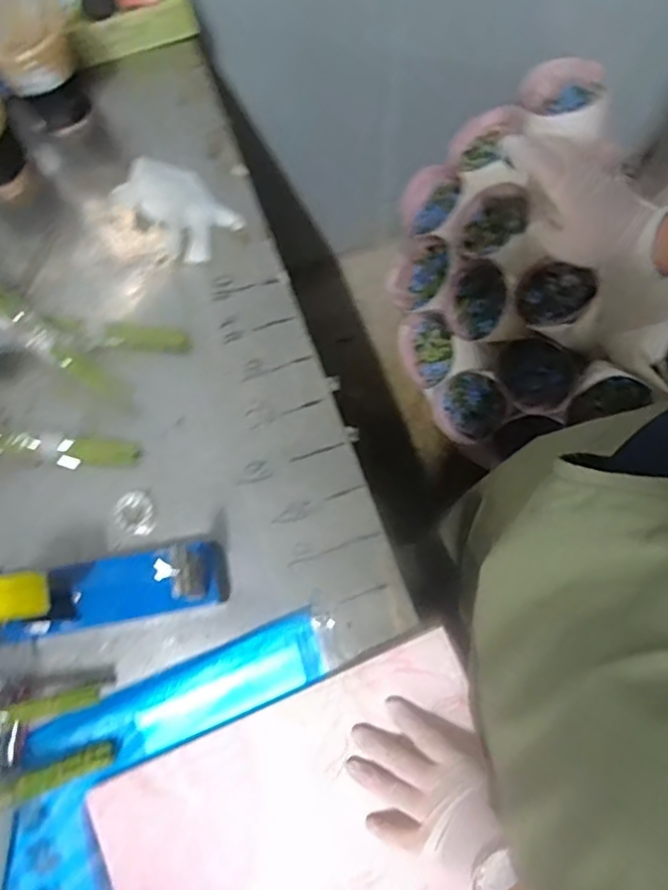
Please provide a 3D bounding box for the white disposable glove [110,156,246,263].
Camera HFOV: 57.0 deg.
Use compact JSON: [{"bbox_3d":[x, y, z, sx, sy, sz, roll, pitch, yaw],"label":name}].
[{"bbox_3d":[-0.173,-0.263,0.681,0.126,0.031,0.075,39,81,10],"label":"white disposable glove"}]

